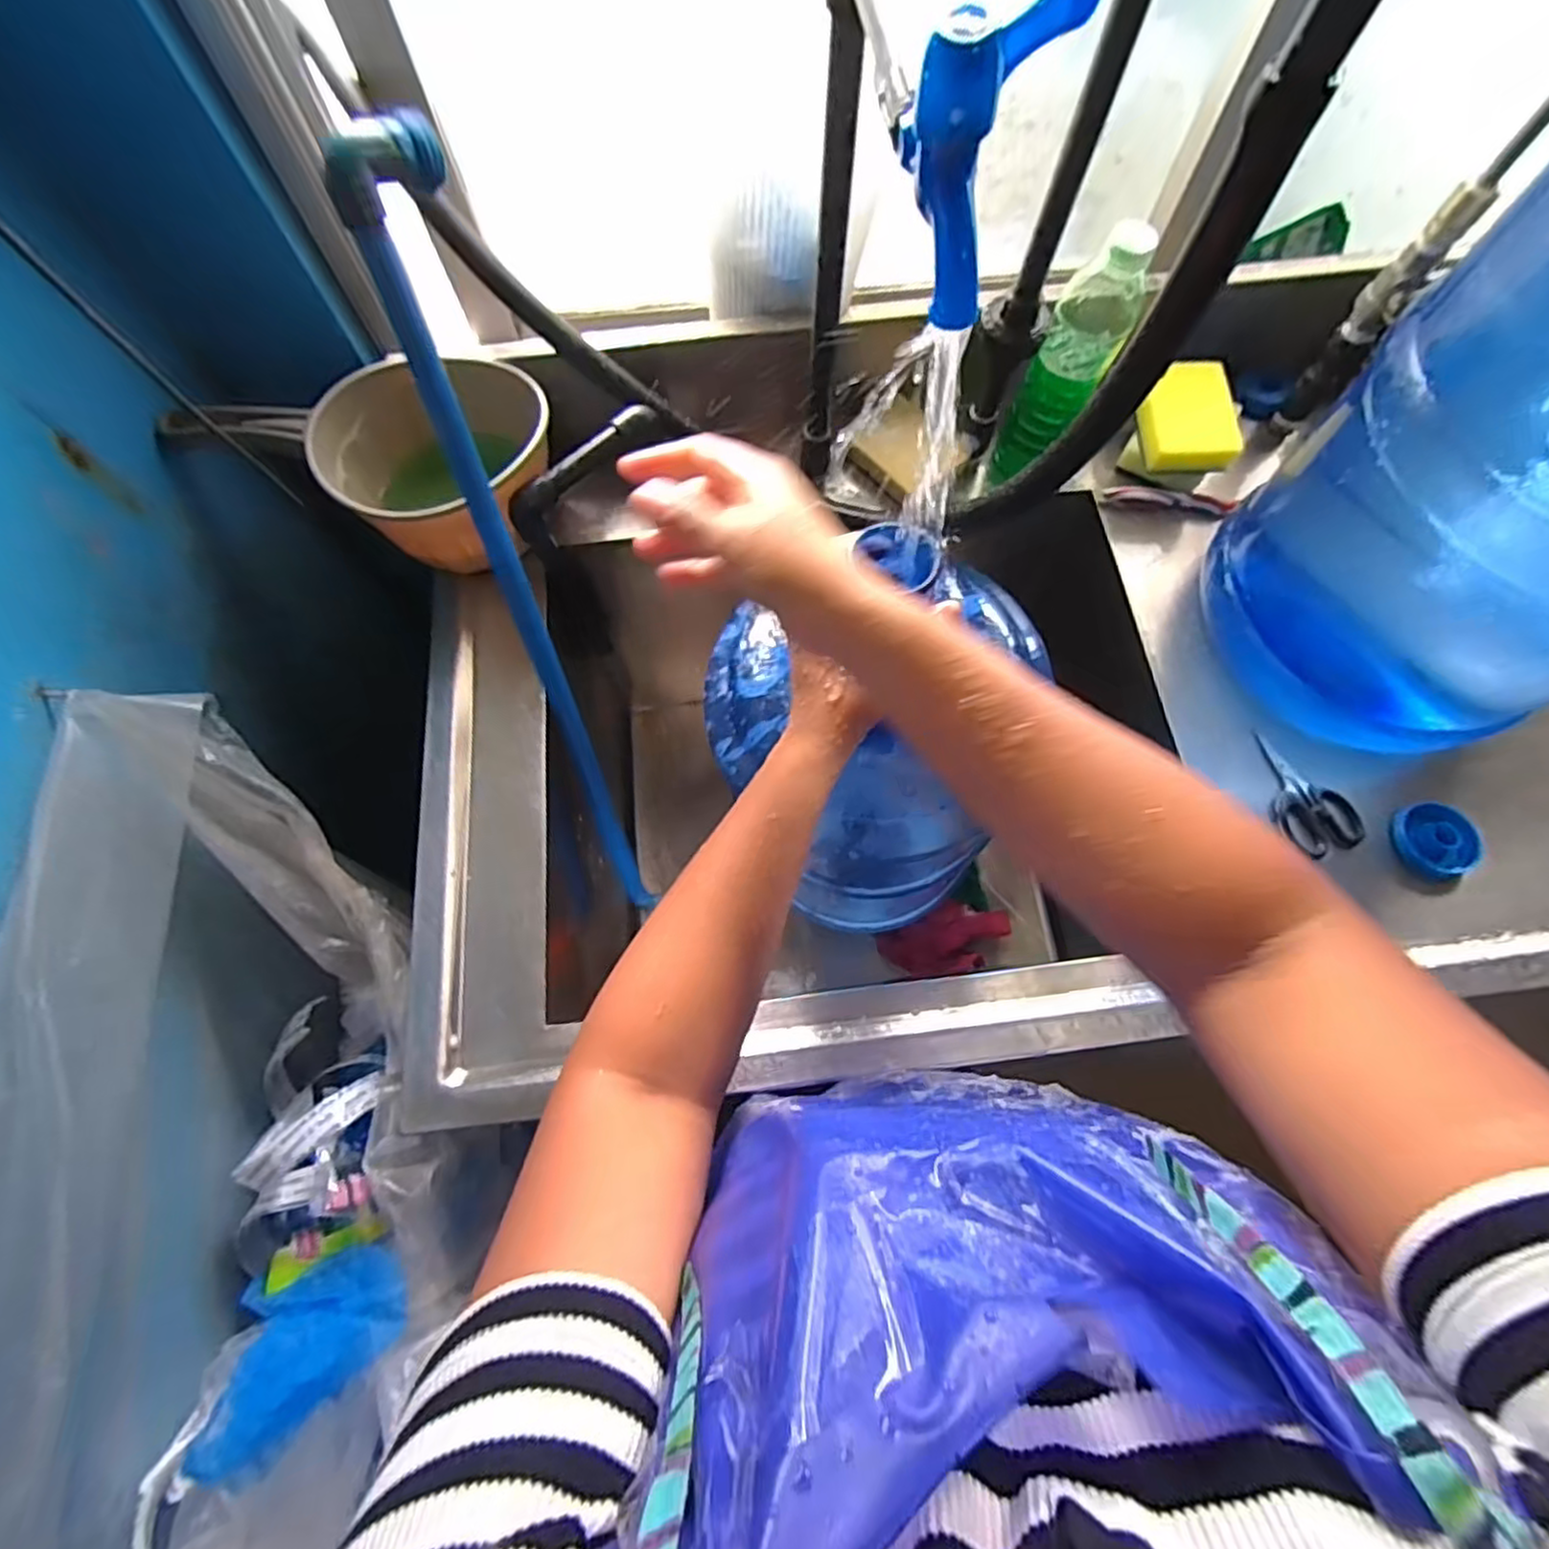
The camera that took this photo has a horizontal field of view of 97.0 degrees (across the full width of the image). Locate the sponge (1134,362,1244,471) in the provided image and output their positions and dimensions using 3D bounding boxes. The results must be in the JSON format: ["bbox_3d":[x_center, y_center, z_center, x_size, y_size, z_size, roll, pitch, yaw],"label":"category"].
[{"bbox_3d":[0.367,-0.317,0.612,0.075,0.028,0.104,1,76,11],"label":"sponge"}]

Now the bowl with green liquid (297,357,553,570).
[{"bbox_3d":[-0.276,-0.275,0.594,0.170,0.100,0.182,0,70,1],"label":"bowl with green liquid"}]

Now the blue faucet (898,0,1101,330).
[{"bbox_3d":[0.085,-0.226,0.253,0.066,0.082,0.046,-18,71,-5],"label":"blue faucet"}]

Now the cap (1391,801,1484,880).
[{"bbox_3d":[0.512,0.051,0.531,0.058,0.017,0.057,0,70,1],"label":"cap"}]

